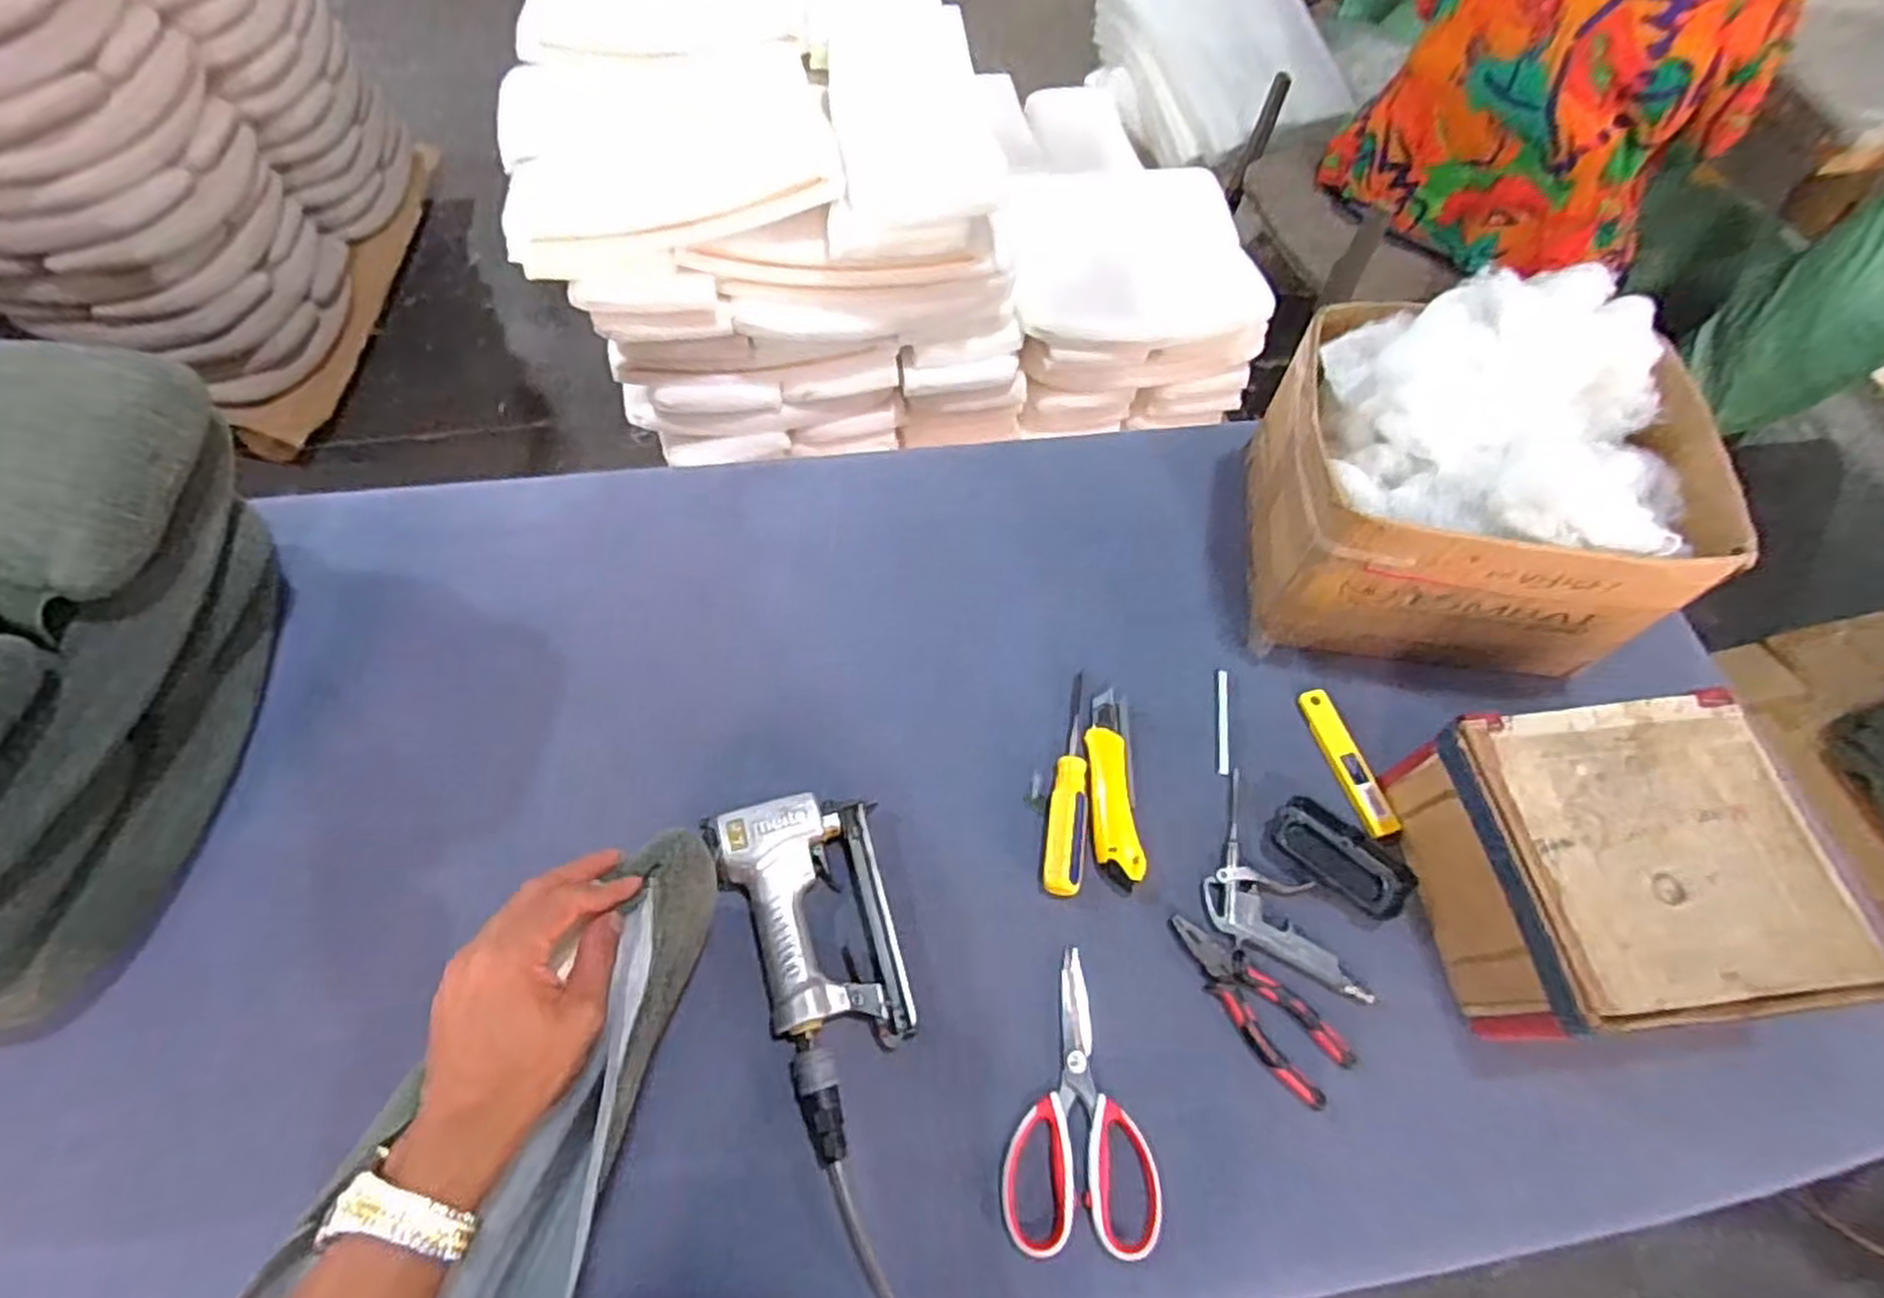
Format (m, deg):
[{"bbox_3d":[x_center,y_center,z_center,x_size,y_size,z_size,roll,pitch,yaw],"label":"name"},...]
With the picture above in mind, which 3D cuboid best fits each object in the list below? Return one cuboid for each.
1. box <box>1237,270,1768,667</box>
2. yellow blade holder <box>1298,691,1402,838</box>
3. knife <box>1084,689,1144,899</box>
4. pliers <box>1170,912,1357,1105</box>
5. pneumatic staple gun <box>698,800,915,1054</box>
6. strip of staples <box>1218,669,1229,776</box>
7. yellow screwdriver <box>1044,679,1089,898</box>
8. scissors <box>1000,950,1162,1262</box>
[{"bbox_3d":[0.451,-0.143,0.690,0.311,0.227,0.234,10,62,3],"label":"box"},{"bbox_3d":[0.354,0.098,0.704,0.026,0.007,0.135,-28,63,19],"label":"yellow blade holder"},{"bbox_3d":[0.143,0.115,0.684,0.034,0.013,0.171,-1,62,-3],"label":"knife"},{"bbox_3d":[0.235,0.271,0.615,0.153,0.010,0.056,41,68,18],"label":"pliers"},{"bbox_3d":[-0.102,0.208,0.614,0.133,0.040,0.187,-11,62,-8],"label":"pneumatic staple gun"},{"bbox_3d":[0.254,0.065,0.725,0.010,0.004,0.102,8,62,3],"label":"strip of staples"},{"bbox_3d":[0.110,0.109,0.684,0.030,0.023,0.198,9,62,3],"label":"yellow screwdriver"},{"bbox_3d":[0.099,0.322,0.582,0.104,0.016,0.190,3,61,-1],"label":"scissors"}]

